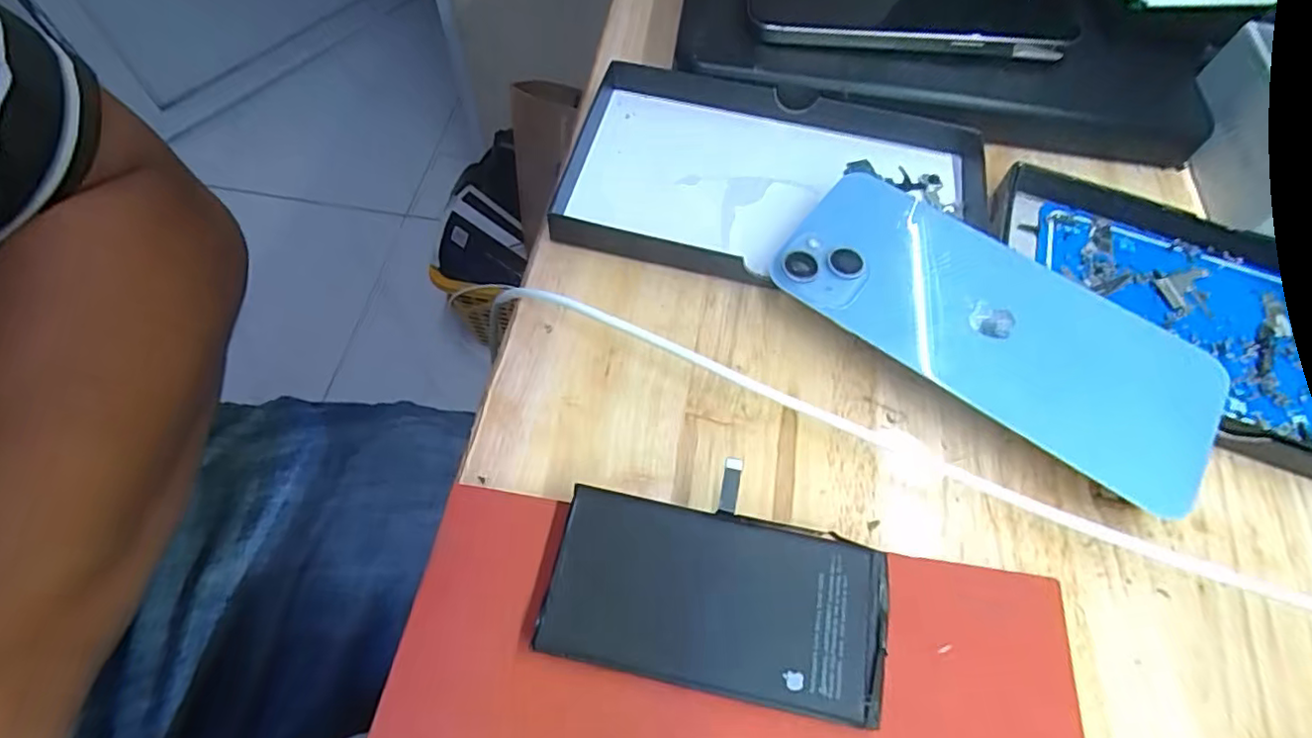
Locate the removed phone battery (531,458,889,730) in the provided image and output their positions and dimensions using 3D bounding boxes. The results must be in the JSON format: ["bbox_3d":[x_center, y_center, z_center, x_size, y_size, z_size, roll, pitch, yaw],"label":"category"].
[{"bbox_3d":[0.019,0.063,0.179,0.098,0.006,0.057,11,65,4],"label":"removed phone battery"}]

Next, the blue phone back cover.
[{"bbox_3d":[0.125,-0.019,0.225,0.153,0.008,0.080,35,64,12],"label":"blue phone back cover"}]

